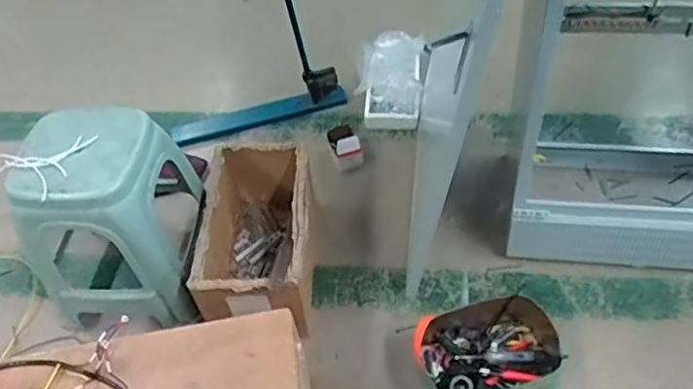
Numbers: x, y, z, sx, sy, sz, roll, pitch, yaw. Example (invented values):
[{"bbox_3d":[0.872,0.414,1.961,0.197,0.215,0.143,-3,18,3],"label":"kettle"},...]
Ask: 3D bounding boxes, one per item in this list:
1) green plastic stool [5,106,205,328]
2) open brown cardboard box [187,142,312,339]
[{"bbox_3d":[-0.554,0.053,1.482,0.326,0.447,0.351,-1,48,5],"label":"green plastic stool"},{"bbox_3d":[-0.218,0.112,1.556,0.273,0.254,0.476,-4,48,2],"label":"open brown cardboard box"}]

